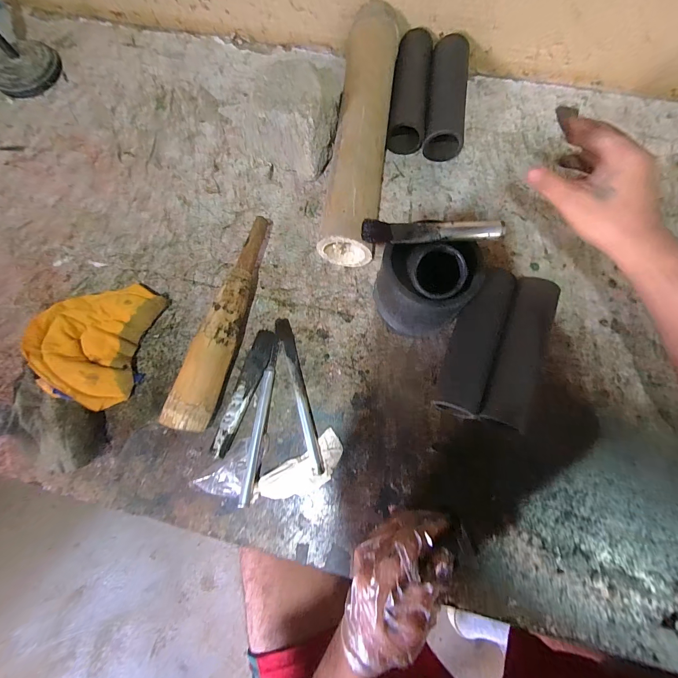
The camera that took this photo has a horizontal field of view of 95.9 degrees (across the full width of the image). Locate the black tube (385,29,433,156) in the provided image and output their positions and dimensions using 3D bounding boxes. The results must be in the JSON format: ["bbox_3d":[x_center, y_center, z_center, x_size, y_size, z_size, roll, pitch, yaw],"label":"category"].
[{"bbox_3d":[0.107,-0.373,0.465,0.054,0.064,0.196,7,74,3],"label":"black tube"}]

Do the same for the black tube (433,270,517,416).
[{"bbox_3d":[0.163,0.002,0.372,0.048,0.041,0.178,19,75,7],"label":"black tube"}]

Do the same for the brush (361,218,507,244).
[{"bbox_3d":[0.094,-0.112,0.315,0.138,0.021,0.023,4,74,2],"label":"brush"}]

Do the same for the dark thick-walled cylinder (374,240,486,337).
[{"bbox_3d":[0.095,-0.052,0.345,0.102,0.120,0.080,1,74,1],"label":"dark thick-walled cylinder"}]

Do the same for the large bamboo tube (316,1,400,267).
[{"bbox_3d":[0.033,-0.290,0.430,0.071,0.077,0.381,7,74,3],"label":"large bamboo tube"}]

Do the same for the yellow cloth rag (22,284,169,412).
[{"bbox_3d":[-0.301,-0.001,0.374,0.113,0.066,0.161,7,74,3],"label":"yellow cloth rag"}]

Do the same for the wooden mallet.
[{"bbox_3d":[-0.138,-0.029,0.379,0.043,0.052,0.273,14,74,5],"label":"wooden mallet"}]

